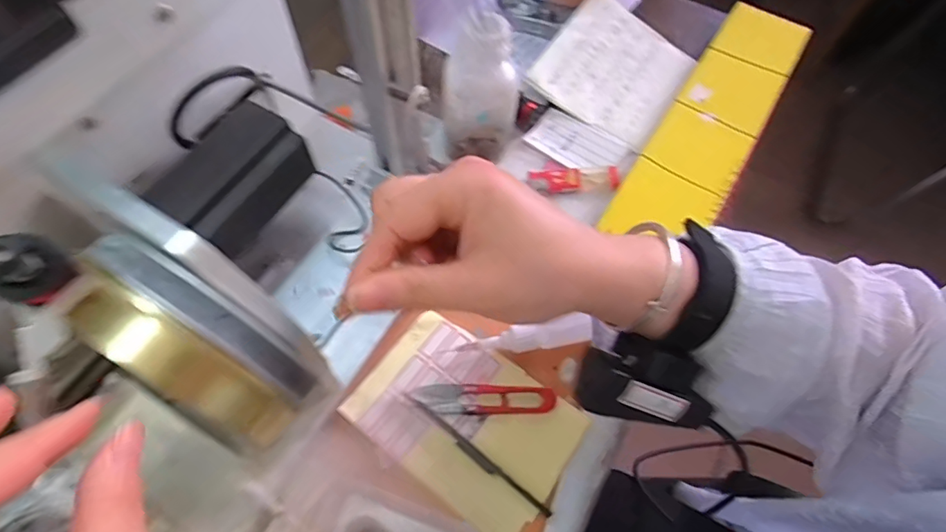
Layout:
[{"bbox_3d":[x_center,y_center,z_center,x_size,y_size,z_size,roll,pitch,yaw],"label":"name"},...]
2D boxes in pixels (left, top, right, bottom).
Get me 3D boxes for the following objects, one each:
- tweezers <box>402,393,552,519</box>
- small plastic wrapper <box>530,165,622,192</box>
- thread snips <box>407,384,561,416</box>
[{"bbox_3d":[0.001,0.131,0.361,0.128,0.010,0.009,36,67,15],"label":"tweezers"},{"bbox_3d":[0.092,-0.079,0.467,0.081,0.008,0.022,-4,63,-5],"label":"small plastic wrapper"},{"bbox_3d":[0.009,0.099,0.381,0.104,0.005,0.023,0,63,-3],"label":"thread snips"}]

